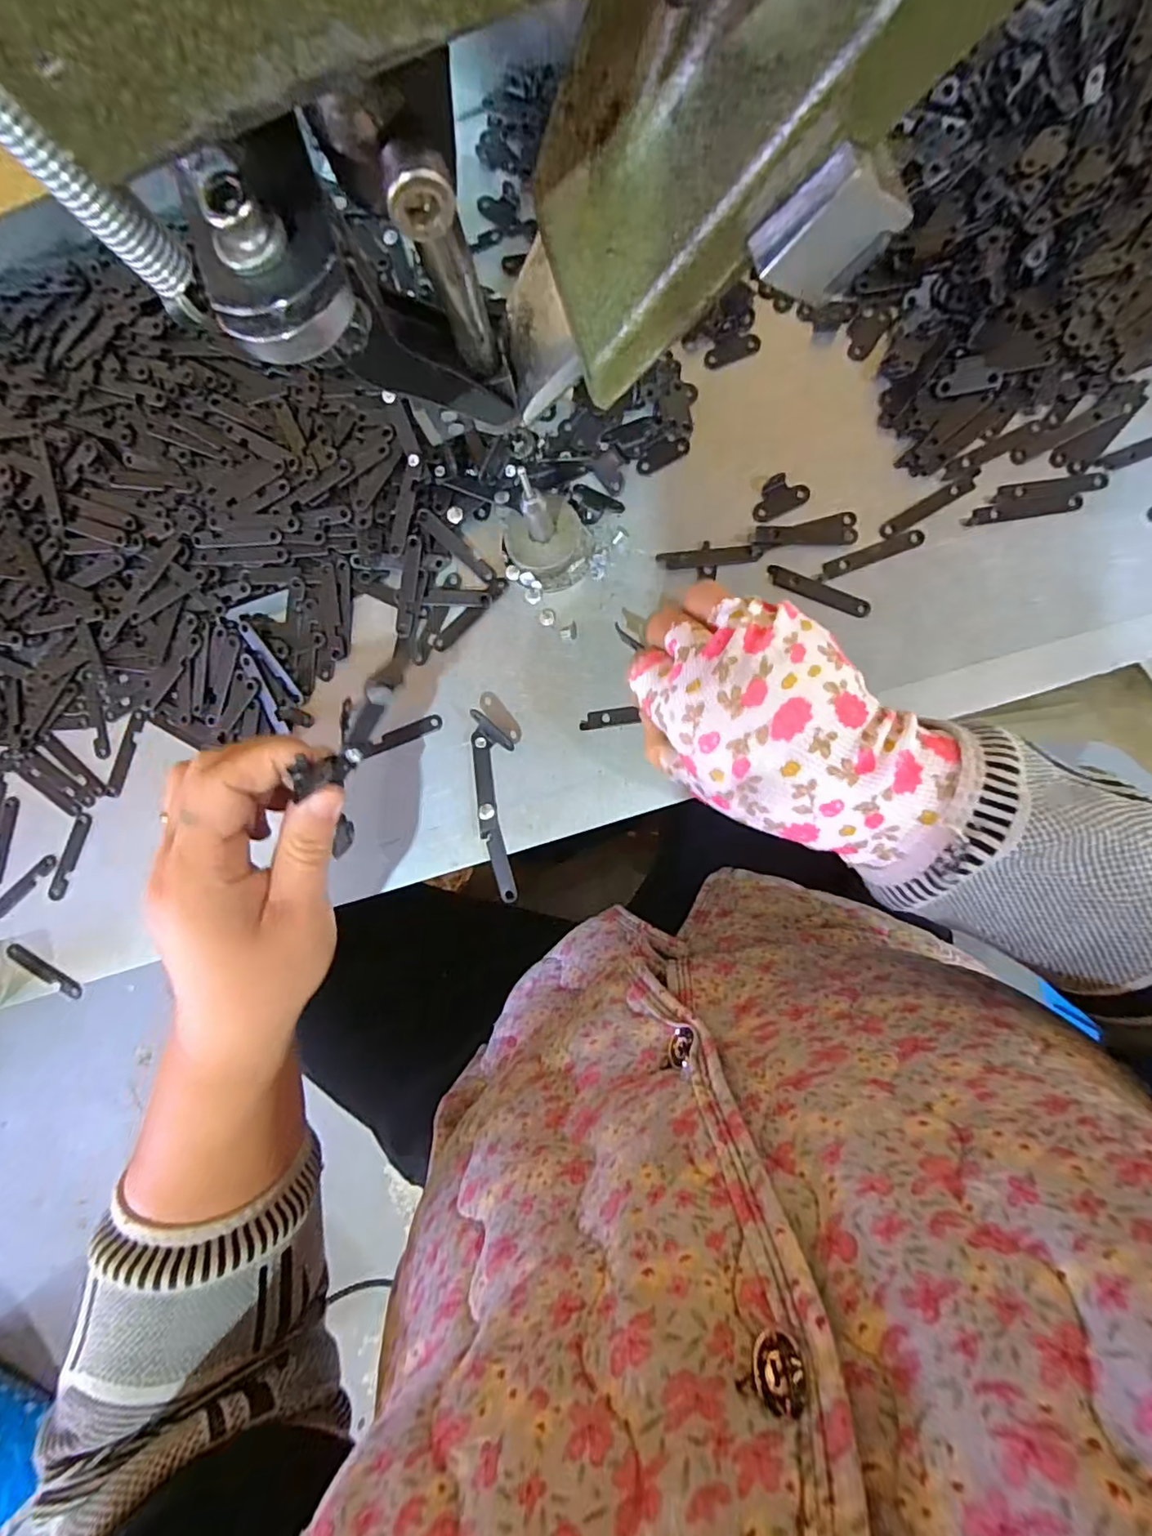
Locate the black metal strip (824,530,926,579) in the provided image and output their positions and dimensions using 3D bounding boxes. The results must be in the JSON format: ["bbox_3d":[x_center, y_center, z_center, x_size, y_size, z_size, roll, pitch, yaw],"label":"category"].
[{"bbox_3d":[0.150,-0.108,0.294,0.050,0.004,0.009,-21,90,5],"label":"black metal strip"}]

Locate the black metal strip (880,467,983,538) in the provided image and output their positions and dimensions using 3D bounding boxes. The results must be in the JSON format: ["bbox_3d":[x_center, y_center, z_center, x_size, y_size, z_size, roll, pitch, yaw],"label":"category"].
[{"bbox_3d":[0.178,-0.133,0.293,0.055,0.004,0.009,-30,90,5],"label":"black metal strip"}]

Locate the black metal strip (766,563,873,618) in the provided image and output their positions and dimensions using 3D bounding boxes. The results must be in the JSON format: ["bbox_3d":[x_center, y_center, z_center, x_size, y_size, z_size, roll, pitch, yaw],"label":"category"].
[{"bbox_3d":[0.123,-0.089,0.296,0.053,0.004,0.010,24,94,3],"label":"black metal strip"}]

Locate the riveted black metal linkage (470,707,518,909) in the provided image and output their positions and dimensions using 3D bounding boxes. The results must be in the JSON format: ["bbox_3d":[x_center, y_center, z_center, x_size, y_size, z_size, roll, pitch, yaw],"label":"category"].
[{"bbox_3d":[-0.043,0.021,0.308,0.021,0.010,0.099,-1,92,4],"label":"riveted black metal linkage"}]

